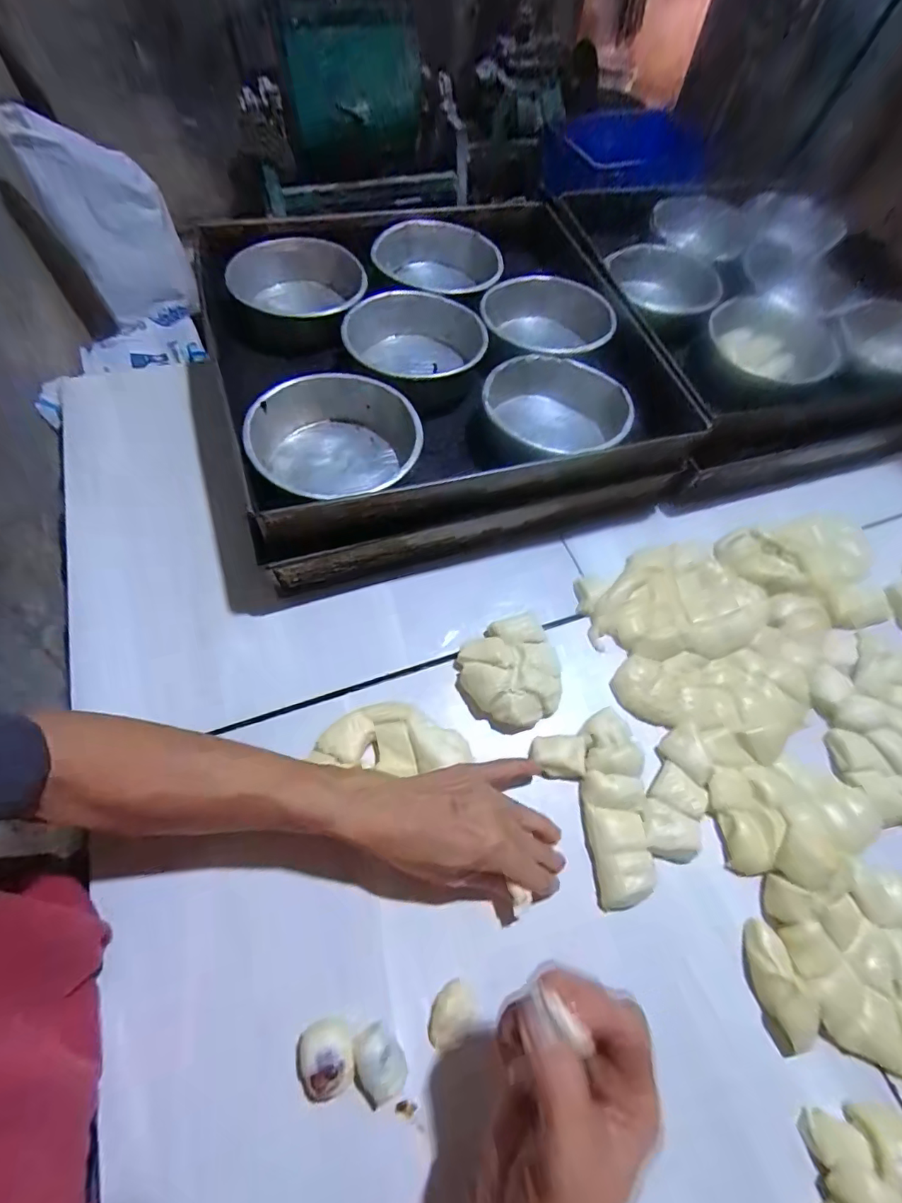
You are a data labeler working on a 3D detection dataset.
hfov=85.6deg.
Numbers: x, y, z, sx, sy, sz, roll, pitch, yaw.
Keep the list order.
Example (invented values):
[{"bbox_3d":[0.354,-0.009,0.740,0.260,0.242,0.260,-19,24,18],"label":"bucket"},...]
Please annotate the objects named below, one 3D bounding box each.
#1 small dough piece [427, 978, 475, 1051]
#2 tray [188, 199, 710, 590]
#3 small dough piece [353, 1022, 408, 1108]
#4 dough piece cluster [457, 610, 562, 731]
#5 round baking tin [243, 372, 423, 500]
[{"bbox_3d":[0.001,0.283,0.332,0.029,0.010,0.038,26,63,12],"label":"small dough piece"},{"bbox_3d":[-0.019,-0.279,0.575,0.430,0.121,0.470,-13,62,-10],"label":"tray"},{"bbox_3d":[-0.046,0.298,0.313,0.029,0.028,0.040,-33,67,-19],"label":"small dough piece"},{"bbox_3d":[0.059,0.064,0.452,0.094,0.029,0.097,1,61,-2],"label":"dough piece cluster"},{"bbox_3d":[-0.109,-0.148,0.471,0.153,0.054,0.158,1,62,-3],"label":"round baking tin"}]

